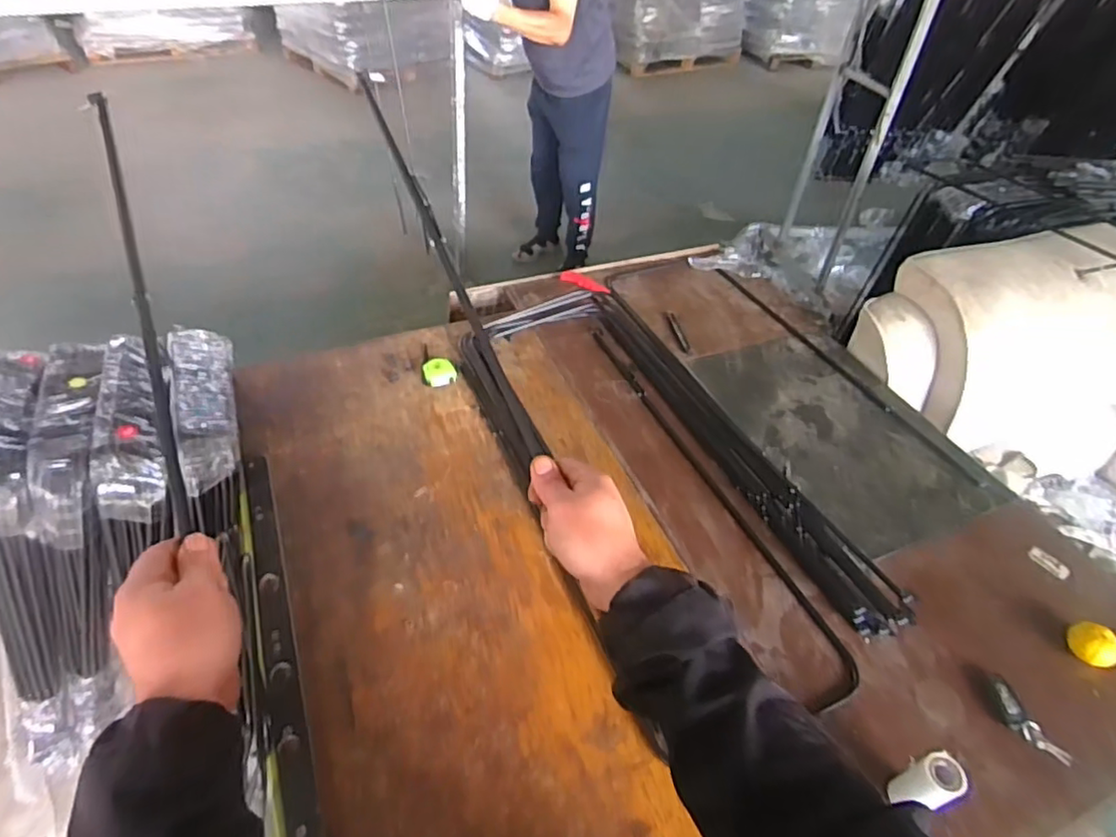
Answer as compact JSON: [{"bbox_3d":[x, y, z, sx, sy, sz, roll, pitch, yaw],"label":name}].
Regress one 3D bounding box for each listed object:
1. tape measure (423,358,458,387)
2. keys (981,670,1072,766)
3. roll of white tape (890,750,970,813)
[{"bbox_3d":[-0.243,-0.096,1.286,0.067,0.038,0.051,-9,47,-15],"label":"tape measure"},{"bbox_3d":[0.649,0.420,0.874,0.041,0.014,0.125,-11,47,-16],"label":"keys"},{"bbox_3d":[0.445,0.453,0.764,0.048,0.114,0.049,3,45,-3],"label":"roll of white tape"}]

